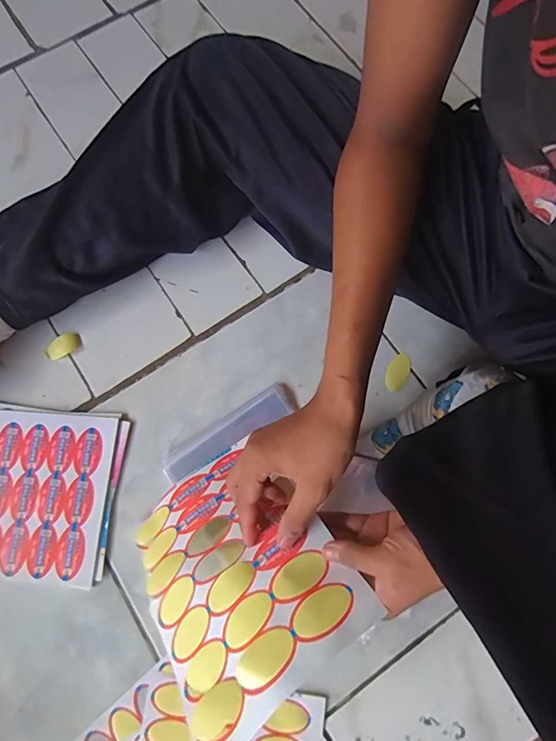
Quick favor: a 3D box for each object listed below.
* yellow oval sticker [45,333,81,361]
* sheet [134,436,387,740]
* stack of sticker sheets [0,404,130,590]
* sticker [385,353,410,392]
[{"bbox_3d":[-0.260,-0.029,0.489,0.043,0.008,0.024,-32,79,-7],"label":"yellow oval sticker"},{"bbox_3d":[-0.049,0.176,0.356,0.163,0.025,0.225,-45,42,-9],"label":"sheet"},{"bbox_3d":[-0.302,0.131,0.448,0.246,0.010,0.180,5,77,1],"label":"stack of sticker sheets"},{"bbox_3d":[0.144,0.002,0.487,0.024,0.008,0.045,22,78,5],"label":"sticker"}]

